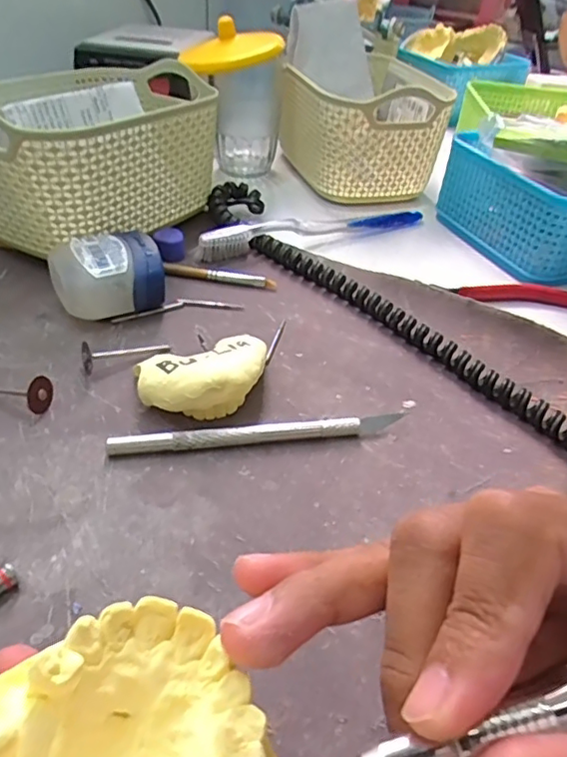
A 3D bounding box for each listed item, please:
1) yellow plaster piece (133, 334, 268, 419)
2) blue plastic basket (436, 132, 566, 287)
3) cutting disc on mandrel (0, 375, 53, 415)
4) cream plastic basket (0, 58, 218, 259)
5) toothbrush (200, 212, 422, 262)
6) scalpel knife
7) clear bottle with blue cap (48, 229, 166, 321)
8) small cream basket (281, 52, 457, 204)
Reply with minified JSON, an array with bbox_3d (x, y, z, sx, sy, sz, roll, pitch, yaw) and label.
[{"bbox_3d":[-0.037,0.002,0.280,0.063,0.027,0.040,-10,43,-18],"label":"yellow plaster piece"},{"bbox_3d":[0.208,-0.133,0.438,0.132,0.064,0.118,-13,44,-21],"label":"blue plastic basket"},{"bbox_3d":[-0.134,0.006,0.278,0.047,0.015,0.014,6,39,19],"label":"cutting disc on mandrel"},{"bbox_3d":[-0.127,-0.152,0.399,0.117,0.089,0.170,25,44,21],"label":"cream plastic basket"},{"bbox_3d":[0.025,-0.111,0.424,0.187,0.019,0.011,-16,45,-24],"label":"toothbrush"},{"bbox_3d":[-0.010,0.026,0.267,0.134,0.009,0.007,-5,42,-12],"label":"scalpel knife"},{"bbox_3d":[-0.102,-0.060,0.337,0.060,0.036,0.050,-10,43,-18],"label":"clear bottle with blue cap"},{"bbox_3d":[0.061,-0.224,0.510,0.122,0.087,0.170,1,41,-6],"label":"small cream basket"}]

